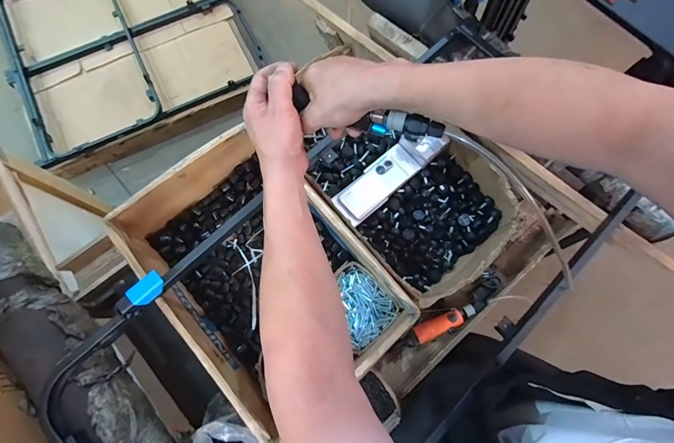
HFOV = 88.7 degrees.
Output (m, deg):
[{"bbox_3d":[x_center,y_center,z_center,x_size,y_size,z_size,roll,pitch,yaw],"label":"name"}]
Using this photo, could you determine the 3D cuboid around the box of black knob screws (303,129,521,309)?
[{"bbox_3d":[0.166,-0.059,0.775,0.330,0.140,0.415,-40,80,-11],"label":"box of black knob screws"}]

